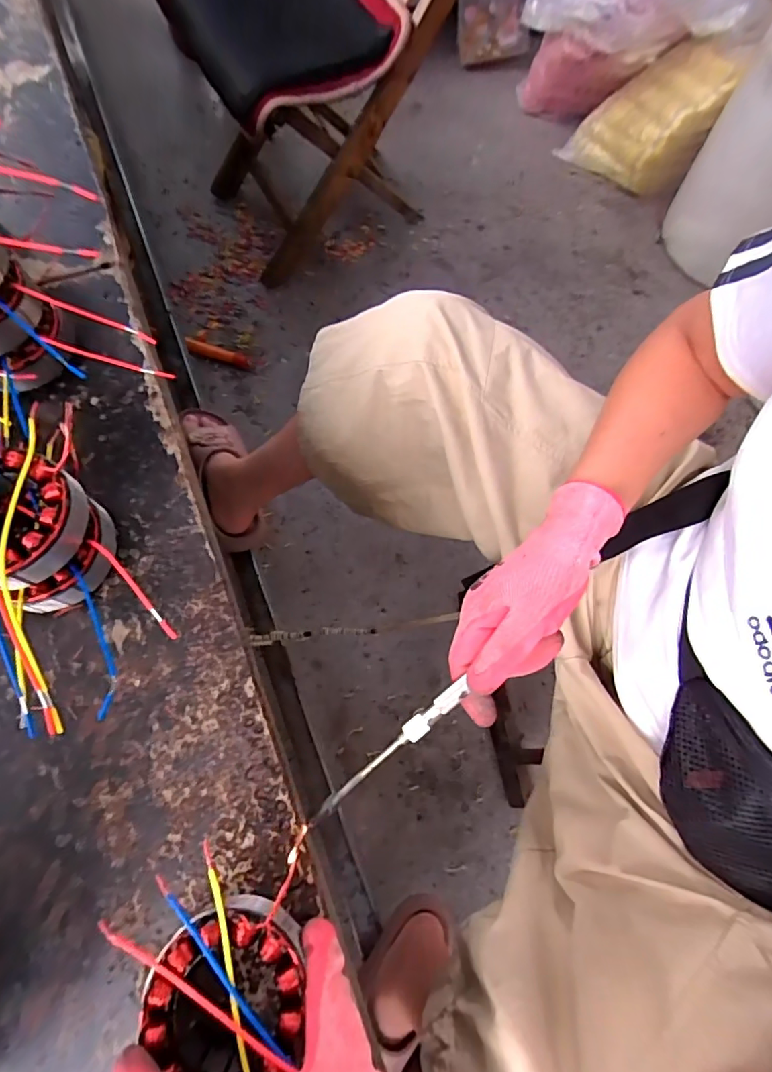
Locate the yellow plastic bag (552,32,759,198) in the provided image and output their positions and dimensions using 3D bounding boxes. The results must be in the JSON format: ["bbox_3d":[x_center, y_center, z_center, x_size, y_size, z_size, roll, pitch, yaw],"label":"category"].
[{"bbox_3d":[0.593,-0.965,1.162,0.160,0.297,0.273,-38,77,-14],"label":"yellow plastic bag"}]

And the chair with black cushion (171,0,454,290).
[{"bbox_3d":[-0.099,-0.945,0.972,0.525,0.626,0.448,-27,74,-11],"label":"chair with black cushion"}]

